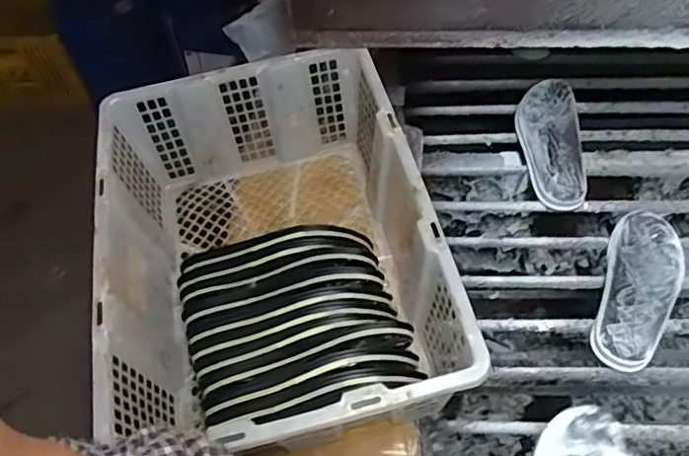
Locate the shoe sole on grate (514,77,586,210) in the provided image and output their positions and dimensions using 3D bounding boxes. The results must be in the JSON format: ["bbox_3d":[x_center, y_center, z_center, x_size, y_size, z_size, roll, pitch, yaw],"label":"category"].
[{"bbox_3d":[0.318,-0.134,0.918,0.097,0.037,0.236,2,56,4],"label":"shoe sole on grate"}]

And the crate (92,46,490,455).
[{"bbox_3d":[-0.087,0.027,0.695,0.347,0.179,0.469,-12,56,-5],"label":"crate"}]

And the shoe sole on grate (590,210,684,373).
[{"bbox_3d":[0.386,0.075,0.769,0.088,0.016,0.238,19,59,14],"label":"shoe sole on grate"}]

